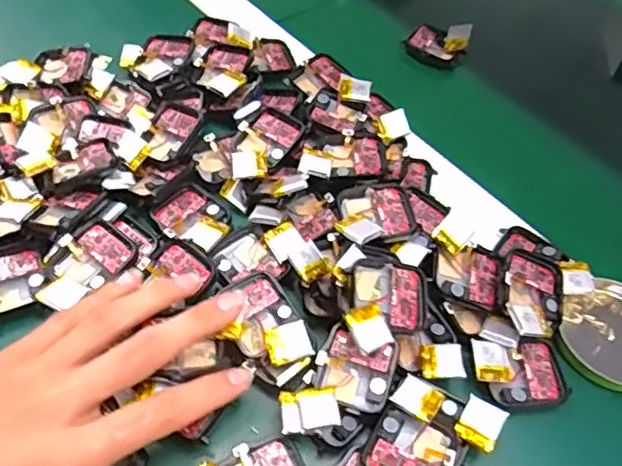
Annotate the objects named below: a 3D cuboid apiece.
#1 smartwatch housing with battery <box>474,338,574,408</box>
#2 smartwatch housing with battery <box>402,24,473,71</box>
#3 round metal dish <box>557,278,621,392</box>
[{"bbox_3d":[0.109,0.074,0.306,0.049,0.018,0.034,-3,55,-8],"label":"smartwatch housing with battery"},{"bbox_3d":[0.105,-0.157,0.475,0.046,0.020,0.043,33,58,17],"label":"smartwatch housing with battery"},{"bbox_3d":[0.174,0.057,0.327,0.061,0.007,0.068,23,56,11],"label":"round metal dish"}]

